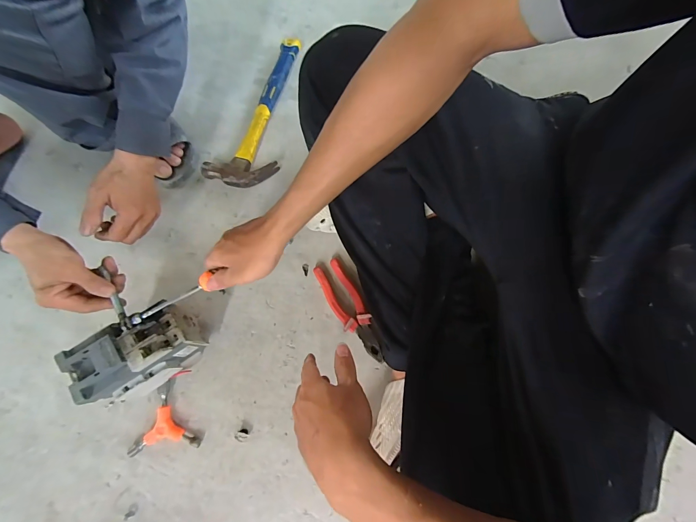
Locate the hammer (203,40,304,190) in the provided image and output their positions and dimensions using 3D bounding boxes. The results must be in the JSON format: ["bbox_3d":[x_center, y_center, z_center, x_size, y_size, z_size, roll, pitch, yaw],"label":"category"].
[{"bbox_3d":[-0.161,-0.292,0.612,0.120,0.028,0.328,16,78,5],"label":"hammer"}]

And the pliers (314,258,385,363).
[{"bbox_3d":[0.004,0.082,0.522,0.050,0.022,0.179,-29,78,-6],"label":"pliers"}]

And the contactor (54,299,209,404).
[{"bbox_3d":[-0.281,0.125,0.455,0.131,0.141,0.095,-30,76,-5],"label":"contactor"}]

